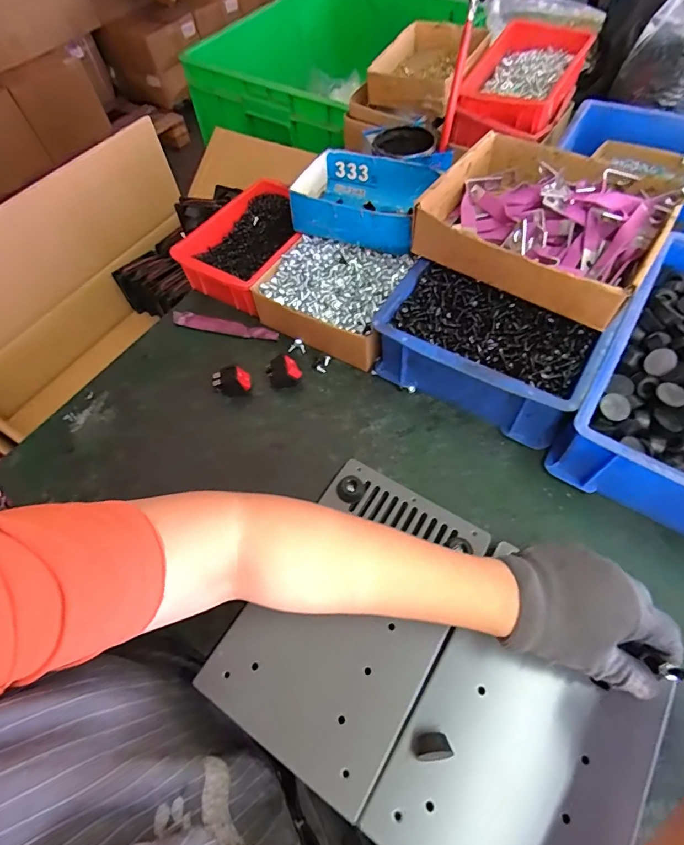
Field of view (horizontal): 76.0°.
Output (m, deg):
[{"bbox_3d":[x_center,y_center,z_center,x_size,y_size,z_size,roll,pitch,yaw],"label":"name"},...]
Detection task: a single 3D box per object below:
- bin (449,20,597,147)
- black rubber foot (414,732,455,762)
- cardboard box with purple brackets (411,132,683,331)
[{"bbox_3d":[0.269,-0.506,0.658,0.142,0.079,0.232,24,63,18],"label":"bin"},{"bbox_3d":[0.063,0.223,0.301,0.025,0.023,0.017,-6,58,1],"label":"black rubber foot"},{"bbox_3d":[0.209,-0.208,0.452,0.208,0.066,0.187,31,65,21],"label":"cardboard box with purple brackets"}]

